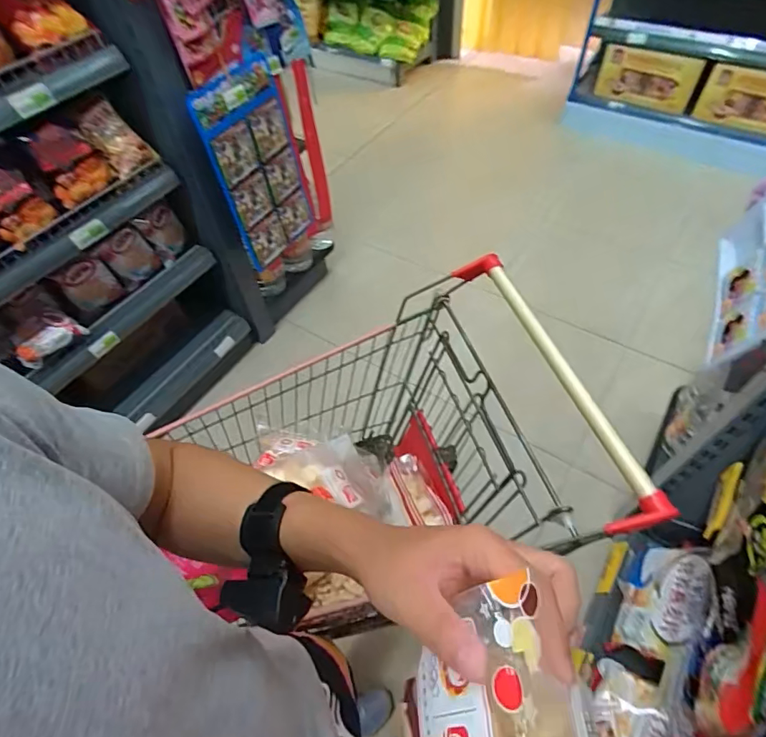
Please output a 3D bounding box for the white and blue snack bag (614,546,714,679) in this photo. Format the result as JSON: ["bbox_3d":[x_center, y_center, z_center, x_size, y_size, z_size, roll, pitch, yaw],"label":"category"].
[{"bbox_3d":[0.639,0.538,1.062,0.039,0.196,0.277,46,57,-15],"label":"white and blue snack bag"}]

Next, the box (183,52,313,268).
[{"bbox_3d":[-0.375,-0.623,1.468,0.077,0.567,0.334,31,62,24],"label":"box"}]

